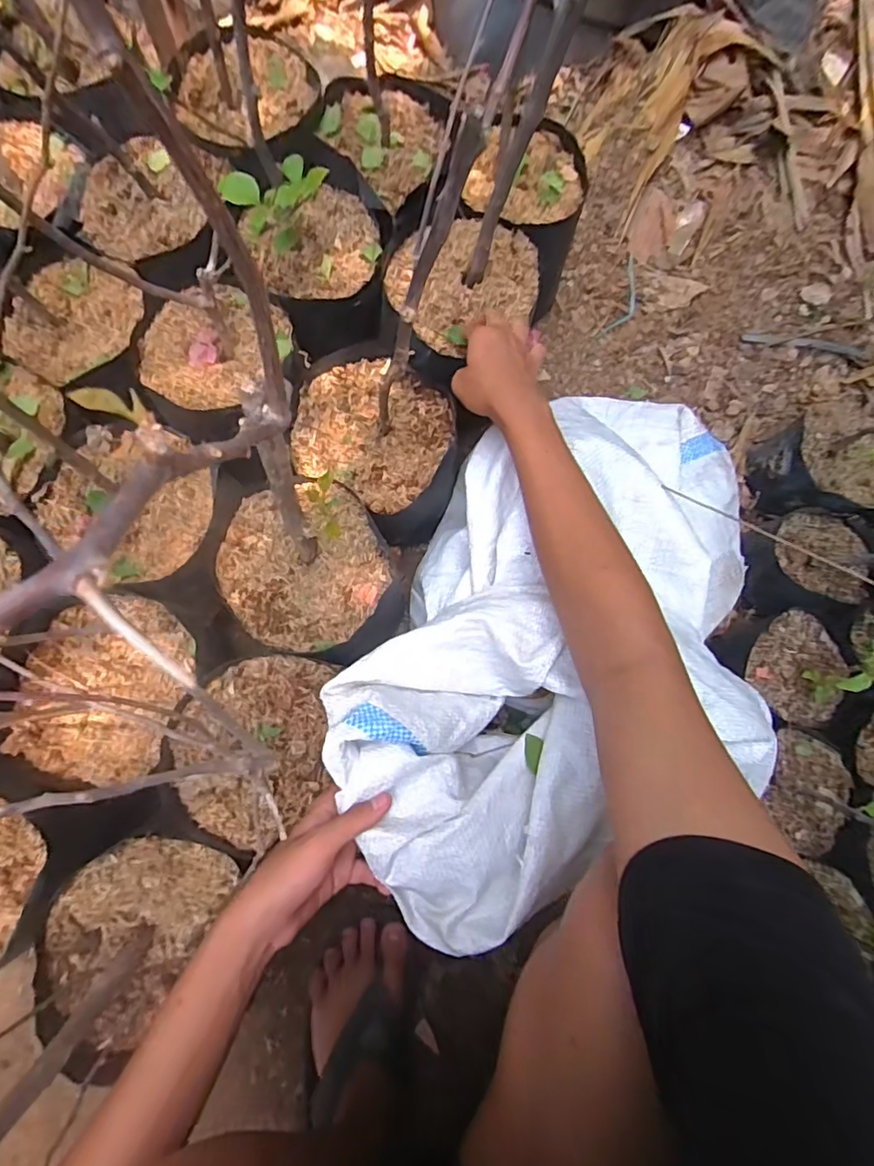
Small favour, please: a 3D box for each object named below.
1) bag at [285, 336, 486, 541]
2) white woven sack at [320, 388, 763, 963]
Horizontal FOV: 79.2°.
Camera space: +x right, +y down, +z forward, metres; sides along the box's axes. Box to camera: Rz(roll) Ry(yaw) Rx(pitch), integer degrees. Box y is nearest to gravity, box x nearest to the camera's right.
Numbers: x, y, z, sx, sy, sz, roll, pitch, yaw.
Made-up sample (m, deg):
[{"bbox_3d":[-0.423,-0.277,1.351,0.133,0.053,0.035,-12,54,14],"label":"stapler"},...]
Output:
[{"bbox_3d":[-0.055,-0.127,0.577,0.177,0.165,0.162,35,80,9],"label":"bag"},{"bbox_3d":[0.118,0.039,0.446,0.303,0.162,0.482,25,78,7],"label":"white woven sack"}]

